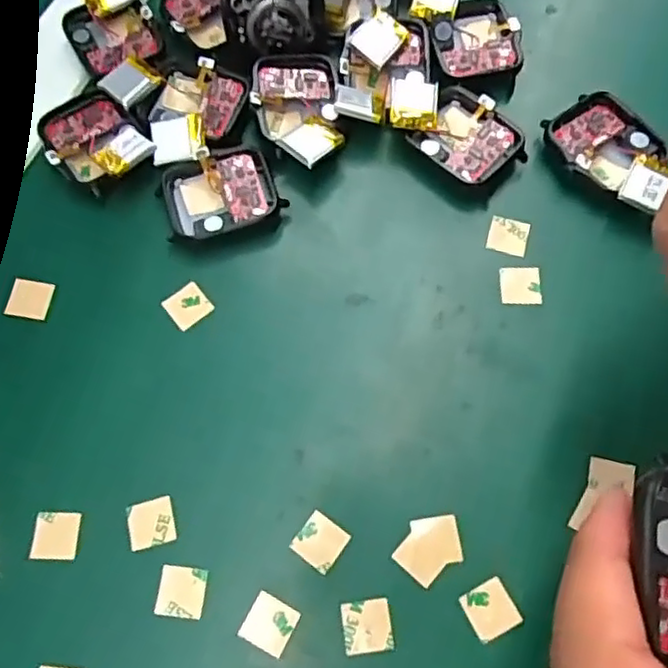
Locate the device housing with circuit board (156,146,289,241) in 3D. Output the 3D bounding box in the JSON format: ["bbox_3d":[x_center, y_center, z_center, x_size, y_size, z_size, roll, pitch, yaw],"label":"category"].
[{"bbox_3d":[-0.047,-0.056,0.269,0.044,0.010,0.035,-20,69,-10],"label":"device housing with circuit board"}]

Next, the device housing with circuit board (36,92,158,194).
[{"bbox_3d":[-0.099,-0.081,0.272,0.036,0.012,0.049,-33,72,-14],"label":"device housing with circuit board"}]

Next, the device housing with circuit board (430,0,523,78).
[{"bbox_3d":[0.062,-0.132,0.291,0.038,0.008,0.039,5,67,0],"label":"device housing with circuit board"}]

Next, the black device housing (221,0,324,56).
[{"bbox_3d":[-0.024,-0.135,0.279,0.041,0.031,0.013,-10,43,-9],"label":"black device housing"}]

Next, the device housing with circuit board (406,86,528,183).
[{"bbox_3d":[0.056,-0.080,0.274,0.043,0.015,0.035,35,70,12],"label":"device housing with circuit board"}]

